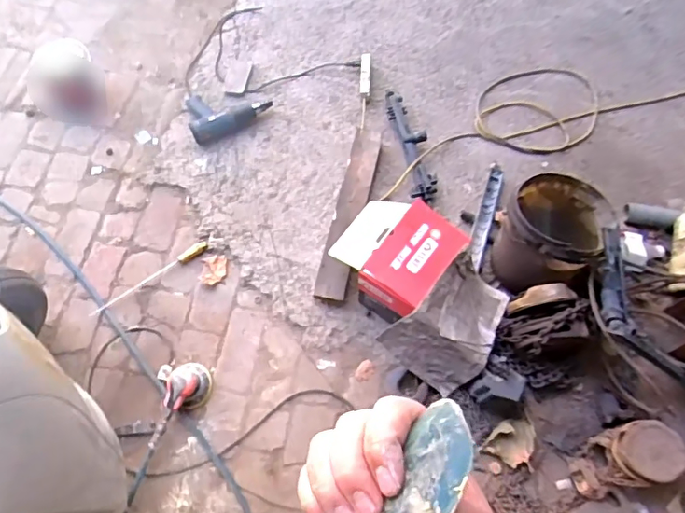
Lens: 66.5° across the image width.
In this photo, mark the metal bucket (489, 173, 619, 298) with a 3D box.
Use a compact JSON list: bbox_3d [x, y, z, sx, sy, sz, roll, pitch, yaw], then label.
[{"bbox_3d":[0.550,-0.057,1.418,0.249,0.245,0.275,35,72,13],"label":"metal bucket"}]

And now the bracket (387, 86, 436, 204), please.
[{"bbox_3d":[0.214,-0.371,1.671,0.090,0.062,0.442,-9,68,-4],"label":"bracket"}]

